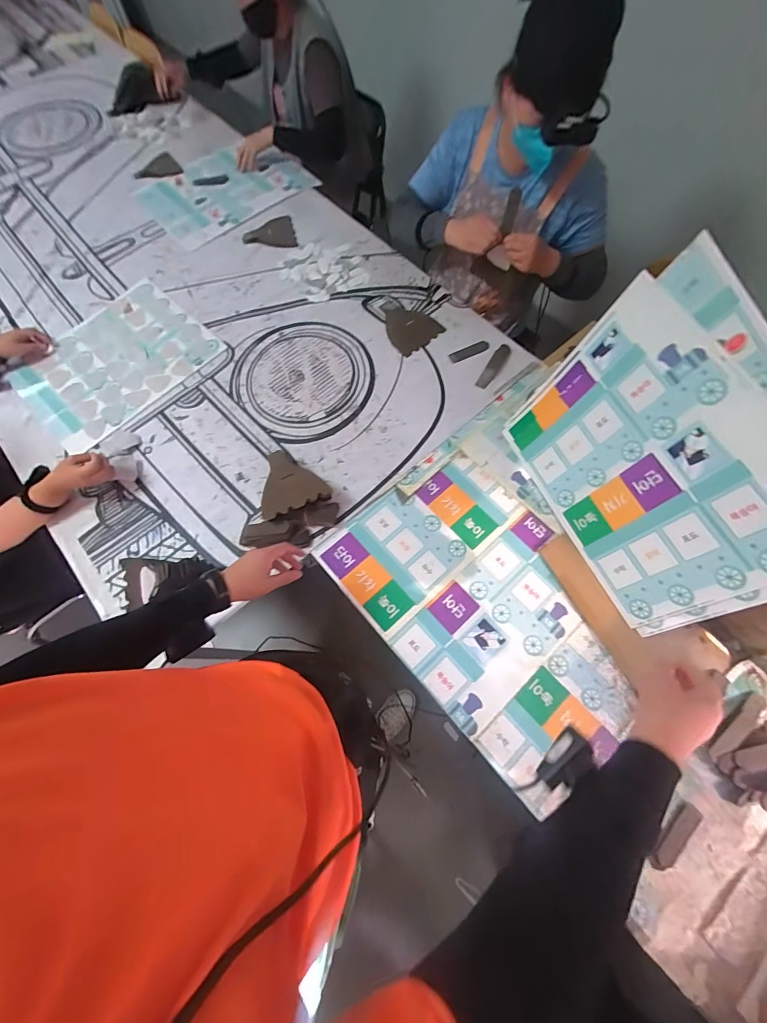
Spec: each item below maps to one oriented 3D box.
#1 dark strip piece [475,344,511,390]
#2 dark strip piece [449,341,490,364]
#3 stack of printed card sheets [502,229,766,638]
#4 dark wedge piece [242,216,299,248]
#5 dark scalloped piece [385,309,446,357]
[{"bbox_3d":[0.295,-0.386,1.030,0.036,0.006,0.164,31,73,12],"label":"dark strip piece"},{"bbox_3d":[0.232,-0.432,1.050,0.118,0.011,0.034,-24,70,-8],"label":"dark strip piece"},{"bbox_3d":[0.482,-0.089,0.684,0.026,0.450,0.530,-12,66,-30],"label":"stack of printed card sheets"},{"bbox_3d":[-0.362,-0.870,1.218,0.162,0.022,0.139,-15,72,-4],"label":"dark wedge piece"},{"bbox_3d":[0.066,-0.506,1.069,0.140,0.007,0.155,-41,74,-13],"label":"dark scalloped piece"}]

